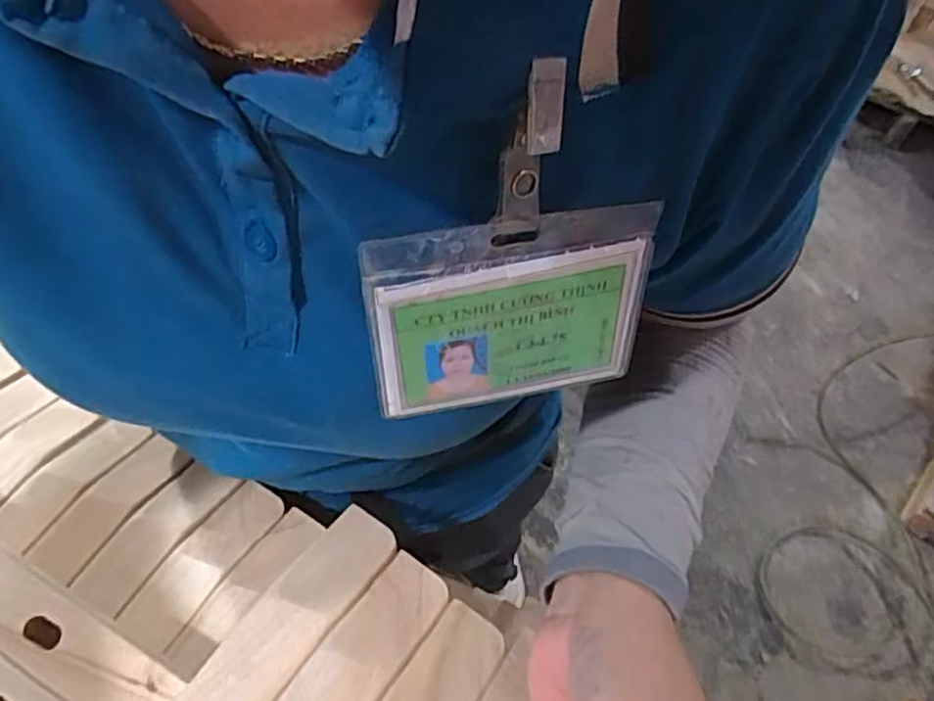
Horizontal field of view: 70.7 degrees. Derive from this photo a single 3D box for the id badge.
[{"bbox_3d":[0.014,-0.011,0.233,0.096,0.083,0.004,-10,46,-9],"label":"id badge"}]

